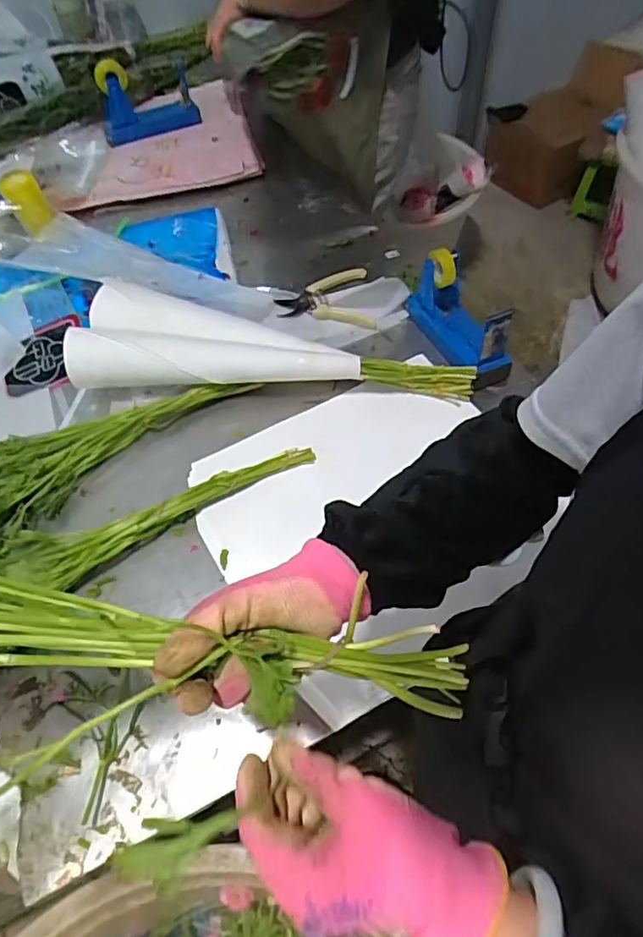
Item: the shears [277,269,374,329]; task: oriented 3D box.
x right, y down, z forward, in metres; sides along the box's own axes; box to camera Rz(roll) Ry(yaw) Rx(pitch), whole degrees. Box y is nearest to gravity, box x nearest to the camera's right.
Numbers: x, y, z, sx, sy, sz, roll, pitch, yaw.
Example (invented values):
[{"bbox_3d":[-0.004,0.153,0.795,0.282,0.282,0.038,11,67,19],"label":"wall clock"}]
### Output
[{"bbox_3d":[0.004,-0.278,0.943,0.152,0.026,0.134,-7,57,-1],"label":"shears"}]

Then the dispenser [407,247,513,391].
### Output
[{"bbox_3d":[0.203,-0.228,0.839,0.069,0.113,0.200,-22,58,-10],"label":"dispenser"}]

